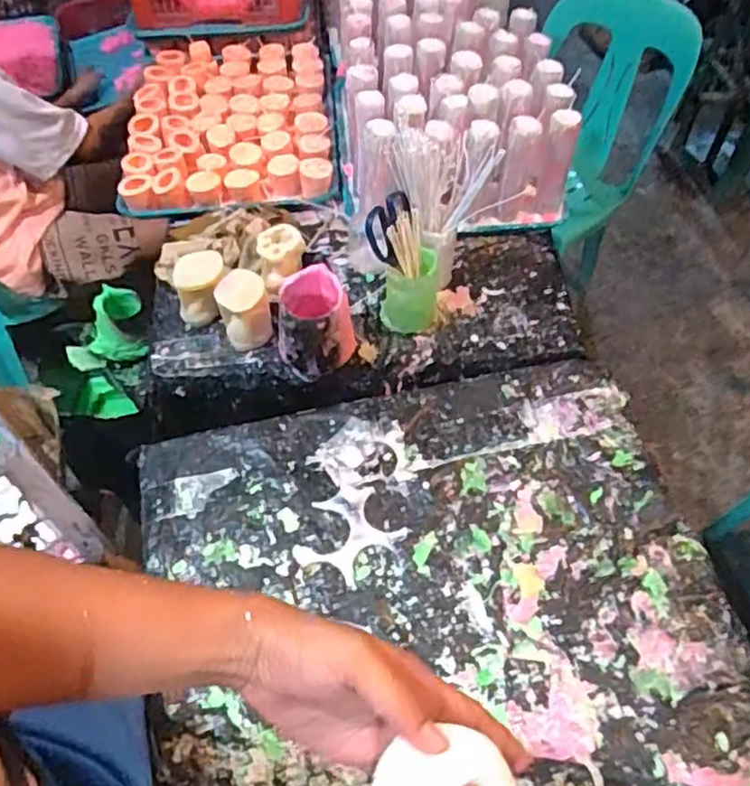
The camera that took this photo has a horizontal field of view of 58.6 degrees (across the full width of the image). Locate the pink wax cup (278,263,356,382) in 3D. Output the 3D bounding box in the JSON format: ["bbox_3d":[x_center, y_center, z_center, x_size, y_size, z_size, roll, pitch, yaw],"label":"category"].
[{"bbox_3d":[-0.071,-0.080,0.820,0.091,0.110,0.079,1,54,1],"label":"pink wax cup"}]

